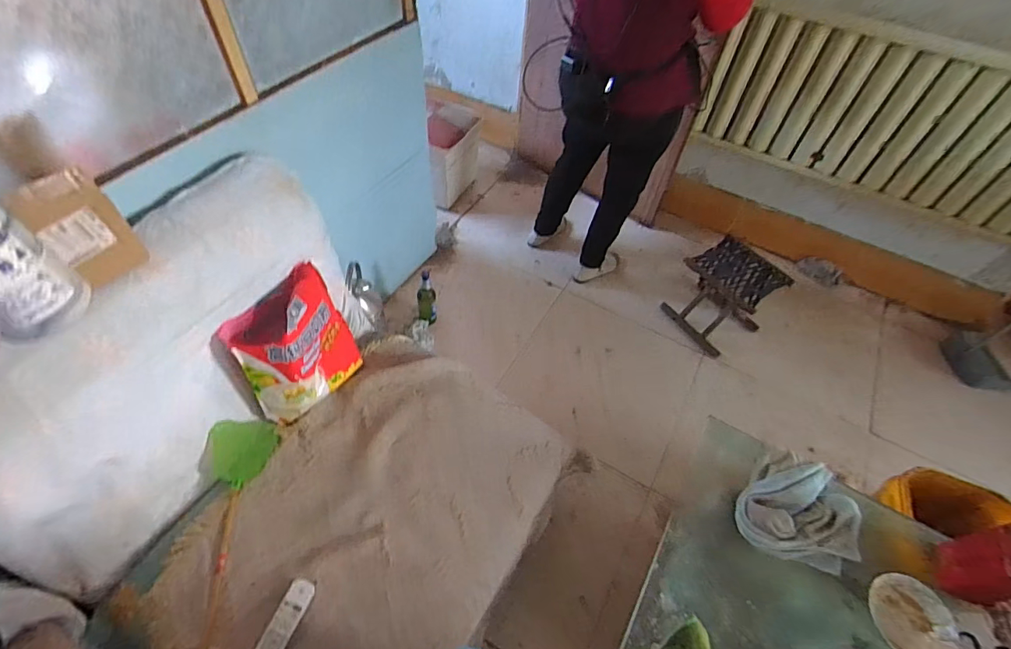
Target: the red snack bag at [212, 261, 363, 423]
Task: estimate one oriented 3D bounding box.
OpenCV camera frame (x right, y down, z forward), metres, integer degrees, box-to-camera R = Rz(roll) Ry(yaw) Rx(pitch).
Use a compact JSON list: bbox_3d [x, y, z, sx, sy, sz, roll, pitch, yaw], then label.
[{"bbox_3d":[-0.478,0.052,1.091,0.165,0.248,0.270,29,56,16],"label":"red snack bag"}]

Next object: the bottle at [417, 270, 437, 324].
[{"bbox_3d":[-0.284,-0.100,1.703,0.069,0.215,0.074,-6,54,-9],"label":"bottle"}]

